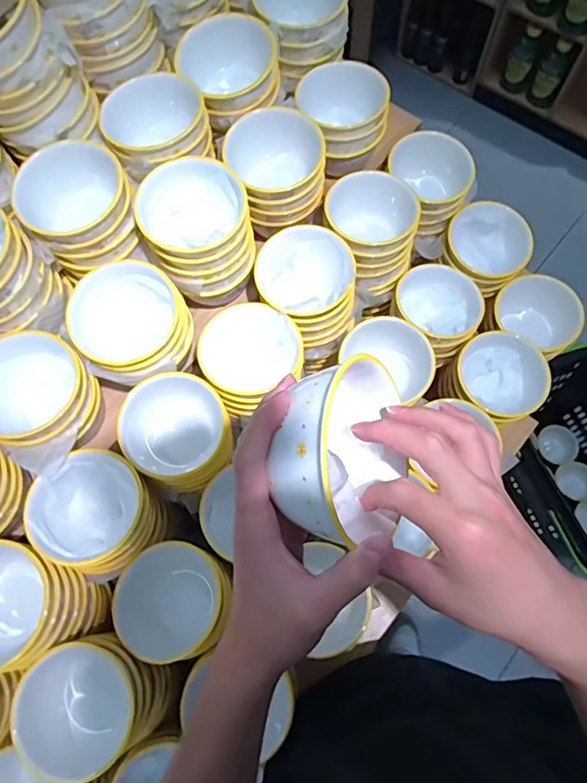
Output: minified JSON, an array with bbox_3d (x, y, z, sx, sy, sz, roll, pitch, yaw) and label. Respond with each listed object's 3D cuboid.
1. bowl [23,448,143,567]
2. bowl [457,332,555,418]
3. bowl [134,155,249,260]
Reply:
[{"bbox_3d":[-0.216,0.122,0.555,0.115,0.058,0.102,-38,73,-10],"label":"bowl"},{"bbox_3d":[0.273,-0.017,0.689,0.106,0.052,0.118,-35,73,-9],"label":"bowl"},{"bbox_3d":[-0.108,-0.192,0.566,0.113,0.055,0.110,-1,71,2],"label":"bowl"}]

